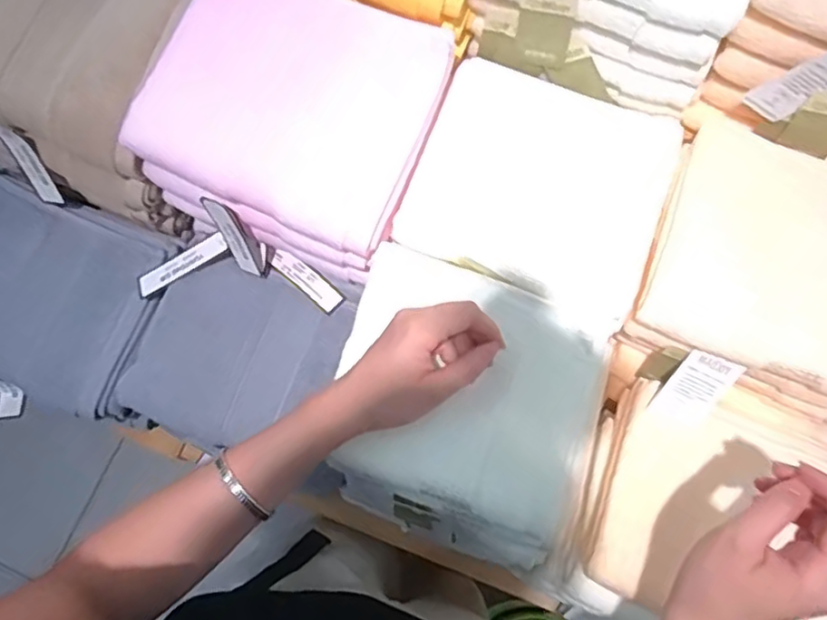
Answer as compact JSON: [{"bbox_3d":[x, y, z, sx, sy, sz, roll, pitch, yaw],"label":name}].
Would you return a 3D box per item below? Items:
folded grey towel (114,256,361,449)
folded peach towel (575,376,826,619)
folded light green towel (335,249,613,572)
[{"bbox_3d":[-0.151,0.040,0.543,0.157,0.032,0.149,20,74,8],"label":"folded grey towel"},{"bbox_3d":[0.237,0.162,0.504,0.184,0.067,0.170,20,74,8],"label":"folded peach towel"},{"bbox_3d":[0.036,0.072,0.470,0.182,0.062,0.188,17,74,7],"label":"folded light green towel"}]

